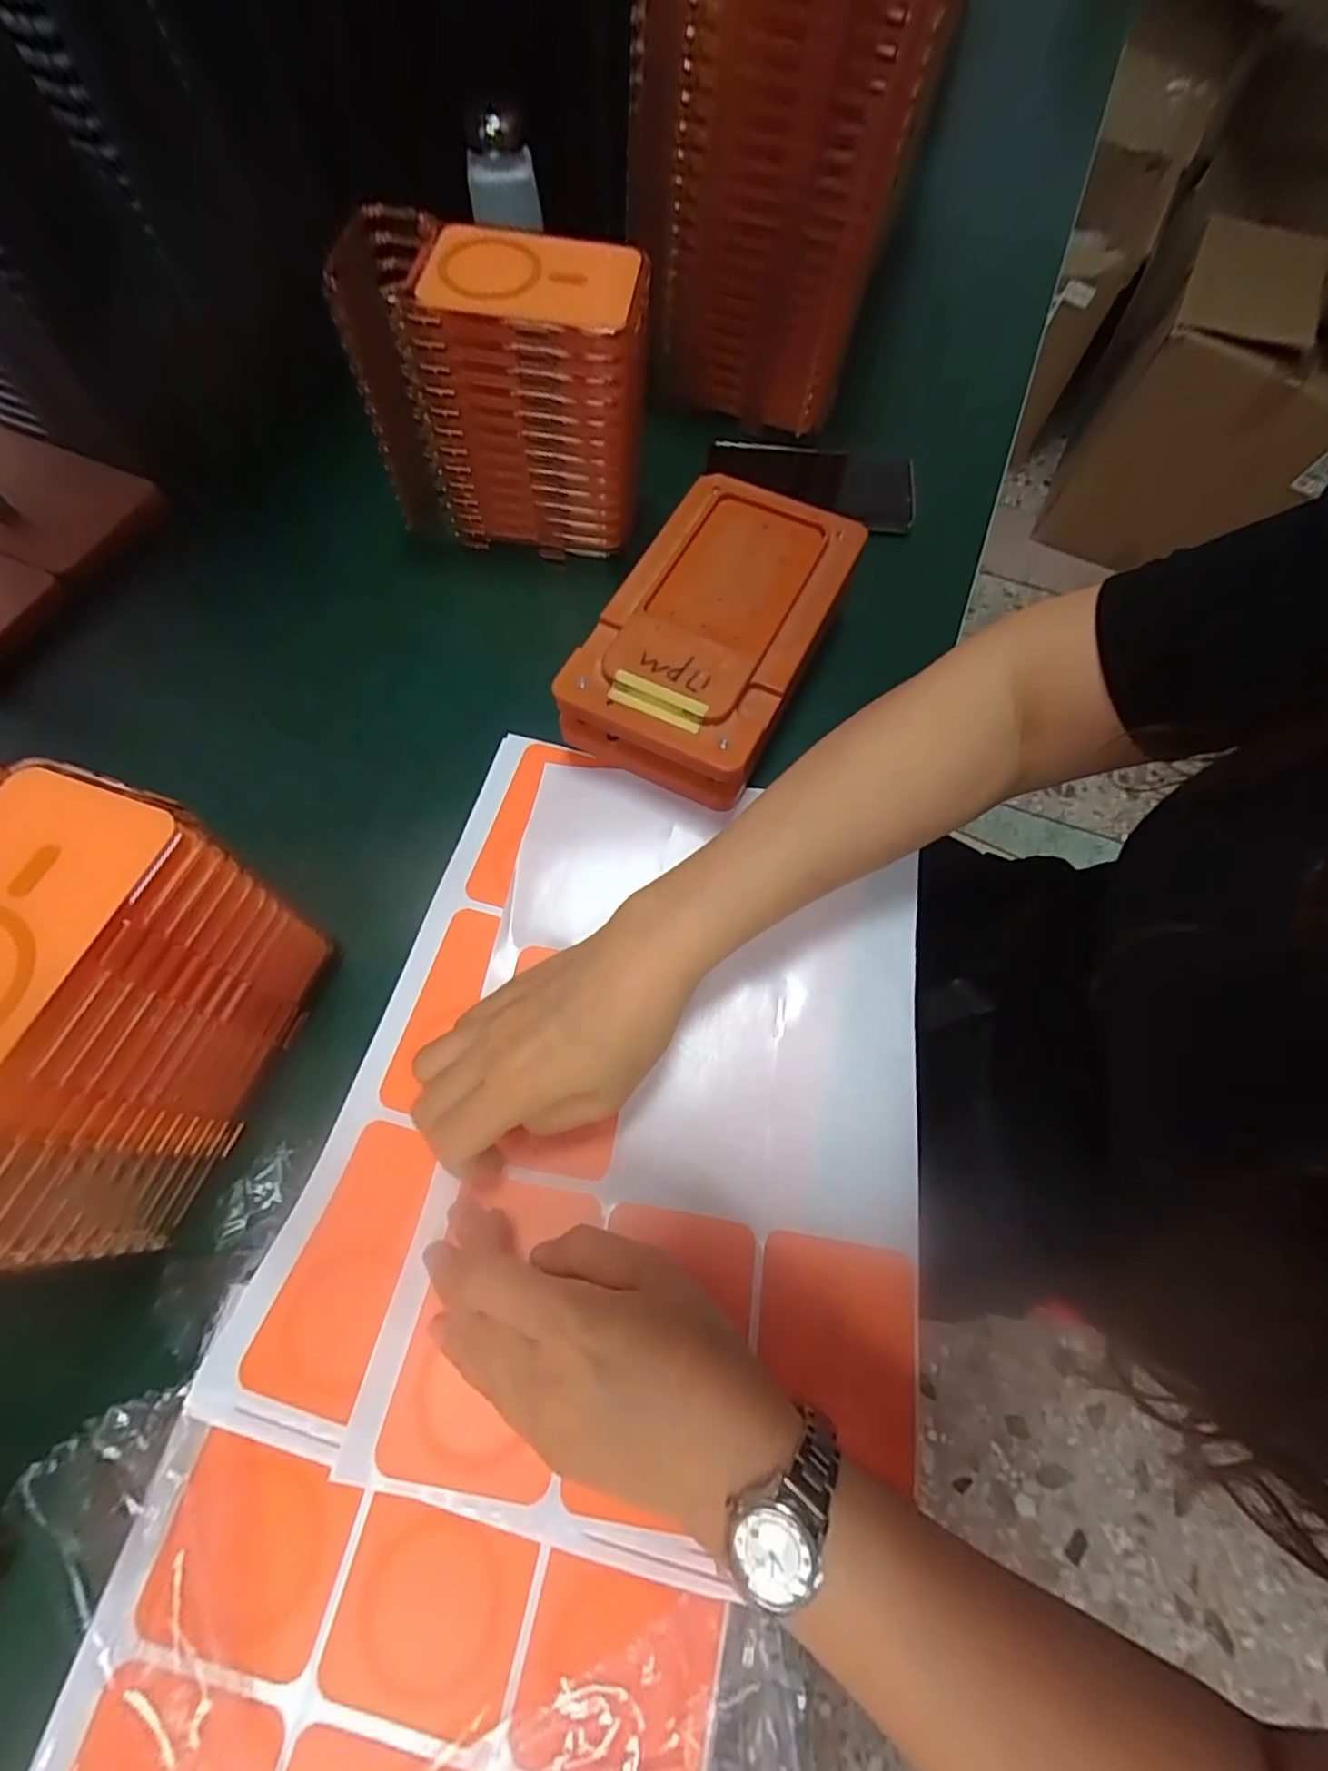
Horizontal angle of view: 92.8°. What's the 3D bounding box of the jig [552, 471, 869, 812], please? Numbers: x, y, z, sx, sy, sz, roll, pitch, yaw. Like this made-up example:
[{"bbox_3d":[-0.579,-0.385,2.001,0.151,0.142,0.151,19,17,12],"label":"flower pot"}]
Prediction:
[{"bbox_3d":[0.031,-0.153,0.379,0.114,0.048,0.192,26,70,8],"label":"jig"}]

